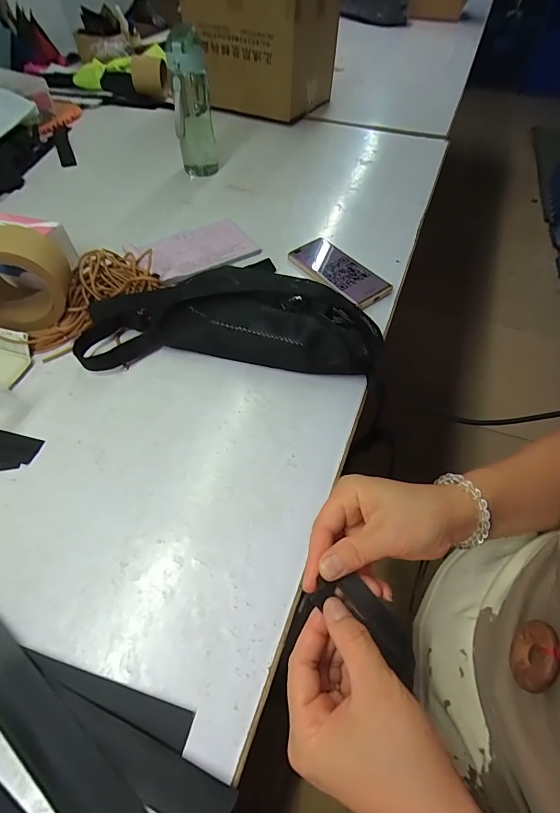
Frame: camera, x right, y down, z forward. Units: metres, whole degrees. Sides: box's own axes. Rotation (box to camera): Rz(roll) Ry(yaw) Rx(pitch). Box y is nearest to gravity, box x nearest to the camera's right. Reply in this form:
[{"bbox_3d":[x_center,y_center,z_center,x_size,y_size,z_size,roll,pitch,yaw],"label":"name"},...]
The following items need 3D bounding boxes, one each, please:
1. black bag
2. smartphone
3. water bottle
[{"bbox_3d":[-0.060,-0.120,0.469,0.369,0.074,0.156,1,55,-1],"label":"black bag"},{"bbox_3d":[0.088,-0.211,0.574,0.076,0.015,0.169,-32,60,-19],"label":"smartphone"},{"bbox_3d":[-0.164,-0.560,0.704,0.067,0.223,0.077,-4,54,-5],"label":"water bottle"}]

